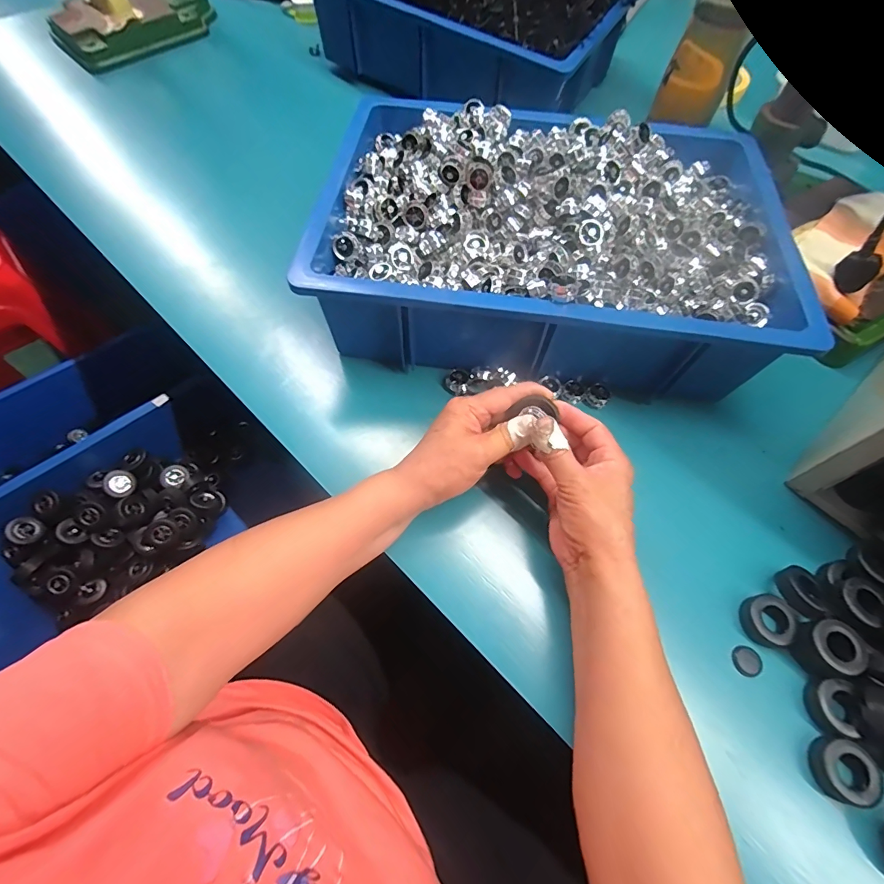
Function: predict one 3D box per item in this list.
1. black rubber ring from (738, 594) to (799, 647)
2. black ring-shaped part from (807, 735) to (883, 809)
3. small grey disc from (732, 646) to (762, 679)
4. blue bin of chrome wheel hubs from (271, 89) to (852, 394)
[{"bbox_3d":[0.255,0.138,0.331,0.036,0.012,0.039,0,64,0],"label":"black rubber ring"},{"bbox_3d":[0.273,0.222,0.288,0.036,0.016,0.037,24,67,11],"label":"black ring-shaped part"},{"bbox_3d":[0.231,0.167,0.323,0.018,0.005,0.021,9,65,4],"label":"small grey disc"},{"bbox_3d":[0.116,-0.214,0.459,0.439,0.132,0.310,6,64,3],"label":"blue bin of chrome wheel hubs"}]

